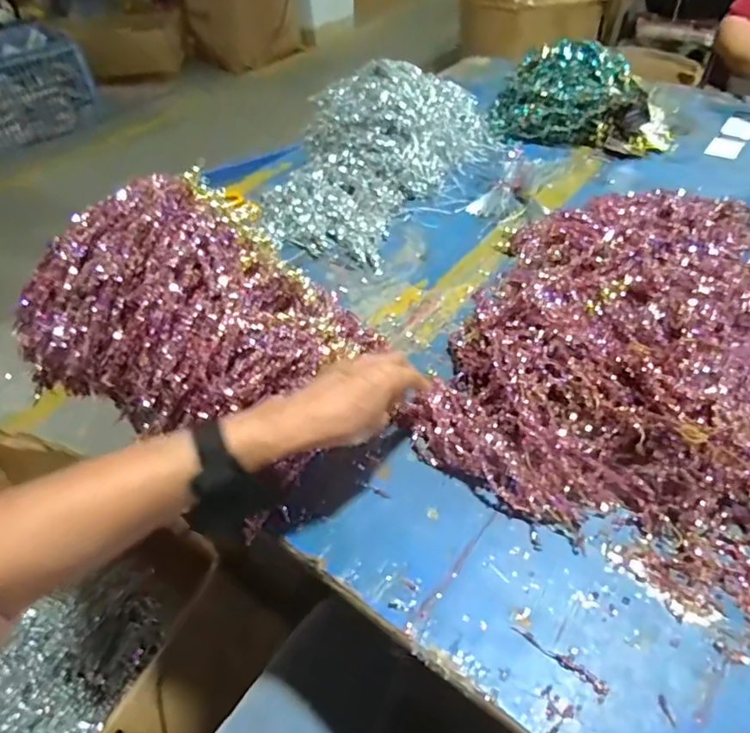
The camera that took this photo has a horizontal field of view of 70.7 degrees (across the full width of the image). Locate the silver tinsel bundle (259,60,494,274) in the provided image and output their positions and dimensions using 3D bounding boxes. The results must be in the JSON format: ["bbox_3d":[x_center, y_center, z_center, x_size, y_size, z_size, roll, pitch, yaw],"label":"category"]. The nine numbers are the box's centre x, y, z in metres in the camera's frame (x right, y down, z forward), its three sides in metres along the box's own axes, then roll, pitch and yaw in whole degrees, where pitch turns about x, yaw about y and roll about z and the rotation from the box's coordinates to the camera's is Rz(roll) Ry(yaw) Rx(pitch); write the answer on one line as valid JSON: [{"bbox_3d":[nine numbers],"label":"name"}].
[{"bbox_3d":[0.000,-0.350,0.831,0.240,0.132,0.452,18,49,21],"label":"silver tinsel bundle"}]

